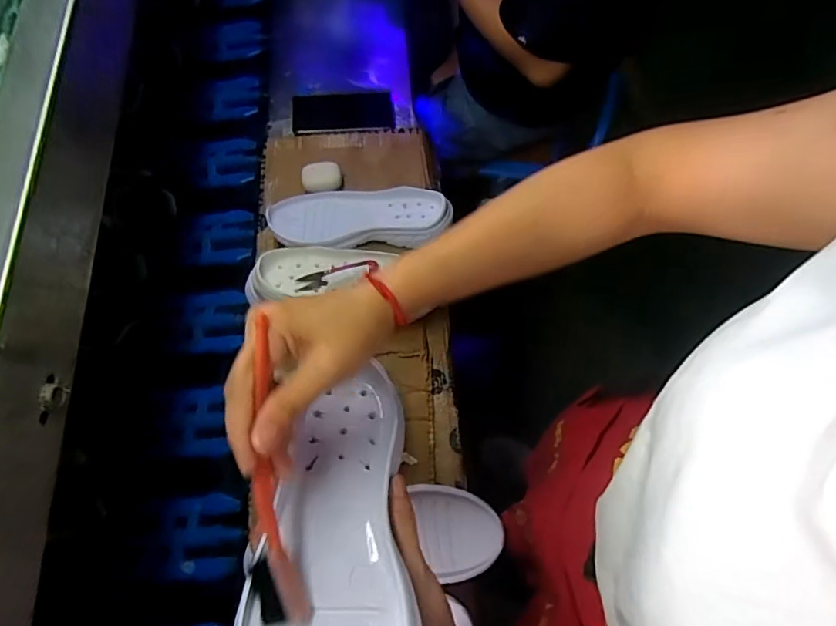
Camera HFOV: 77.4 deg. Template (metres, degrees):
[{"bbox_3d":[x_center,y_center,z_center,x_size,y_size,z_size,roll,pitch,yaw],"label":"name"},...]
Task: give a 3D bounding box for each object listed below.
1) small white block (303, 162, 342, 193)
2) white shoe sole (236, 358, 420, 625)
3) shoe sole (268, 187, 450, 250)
[{"bbox_3d":[-0.138,-0.192,0.749,0.056,0.033,0.040,-14,66,-6],"label":"small white block"},{"bbox_3d":[-0.048,0.133,0.313,0.092,0.029,0.255,-1,41,0],"label":"white shoe sole"},{"bbox_3d":[-0.078,-0.133,0.711,0.239,0.028,0.092,-1,66,0],"label":"shoe sole"}]

